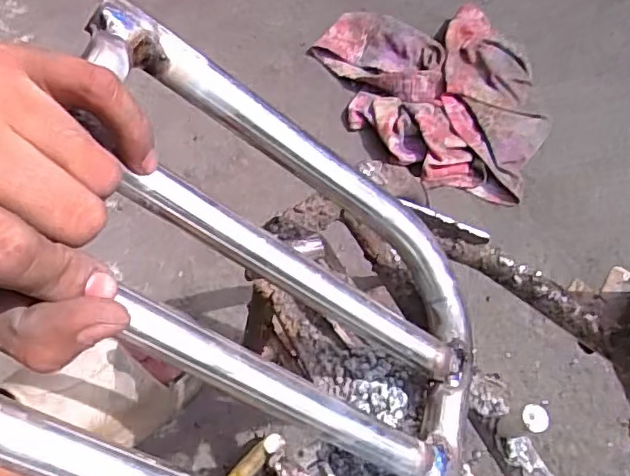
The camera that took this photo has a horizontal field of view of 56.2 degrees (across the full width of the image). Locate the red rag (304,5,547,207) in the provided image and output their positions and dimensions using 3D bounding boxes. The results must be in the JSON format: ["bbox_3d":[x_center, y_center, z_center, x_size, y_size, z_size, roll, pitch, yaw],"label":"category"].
[{"bbox_3d":[0.151,-0.176,0.725,0.235,0.034,0.312,-16,63,-10],"label":"red rag"}]

